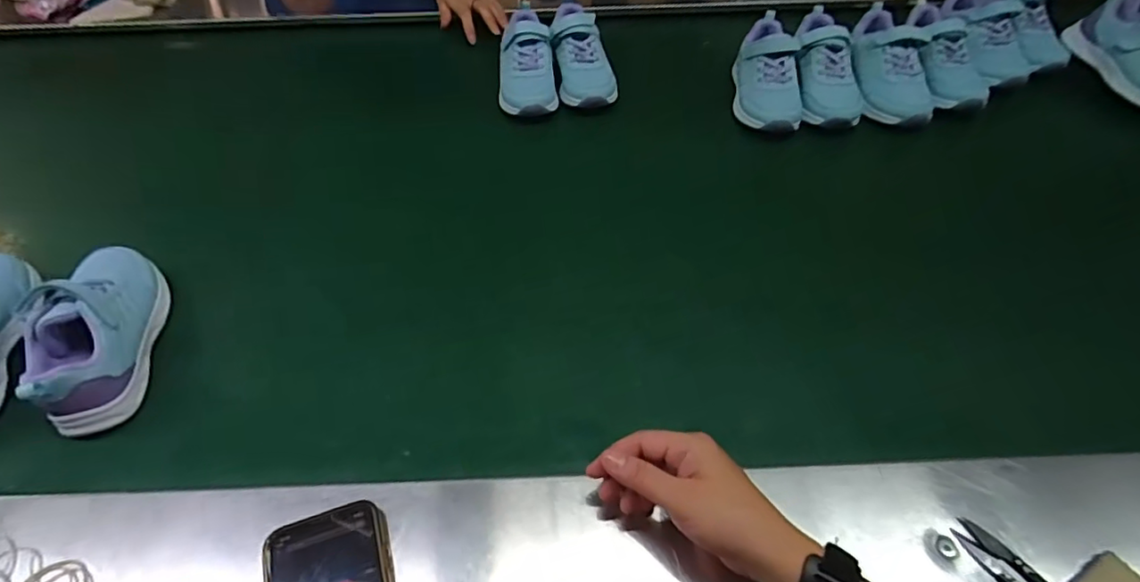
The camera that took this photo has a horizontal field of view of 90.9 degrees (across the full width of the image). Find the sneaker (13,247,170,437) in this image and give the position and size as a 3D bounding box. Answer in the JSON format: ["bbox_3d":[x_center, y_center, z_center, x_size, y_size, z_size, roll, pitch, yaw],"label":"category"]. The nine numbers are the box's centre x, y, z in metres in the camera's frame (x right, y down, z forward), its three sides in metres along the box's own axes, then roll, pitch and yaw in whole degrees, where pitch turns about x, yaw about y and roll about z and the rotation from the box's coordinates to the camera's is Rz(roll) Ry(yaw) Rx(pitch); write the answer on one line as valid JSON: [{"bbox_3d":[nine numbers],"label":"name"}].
[{"bbox_3d":[-0.431,0.029,0.509,0.076,0.087,0.189,-12,51,-7],"label":"sneaker"}]

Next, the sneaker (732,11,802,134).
[{"bbox_3d":[0.261,-0.292,0.746,0.072,0.067,0.198,3,65,2],"label":"sneaker"}]

